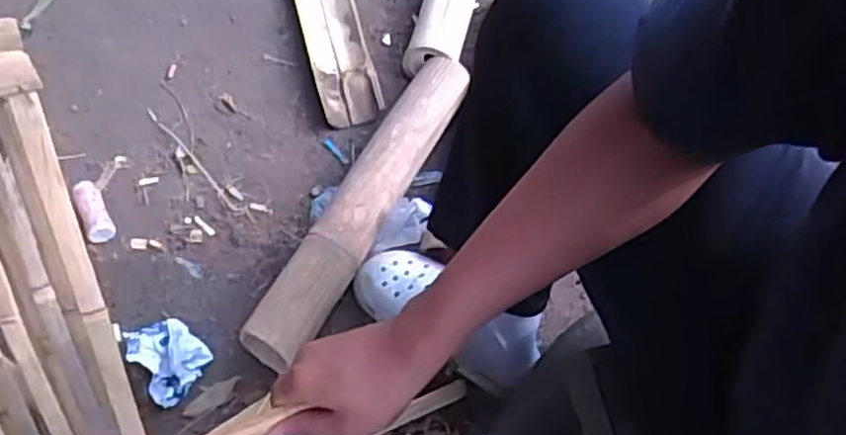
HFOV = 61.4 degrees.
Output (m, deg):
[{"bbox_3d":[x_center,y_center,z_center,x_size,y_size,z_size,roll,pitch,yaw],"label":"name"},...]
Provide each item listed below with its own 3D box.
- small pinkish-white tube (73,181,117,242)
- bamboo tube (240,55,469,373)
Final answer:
[{"bbox_3d":[-0.463,-0.011,1.003,0.035,0.030,0.103,-23,61,-14],"label":"small pinkish-white tube"},{"bbox_3d":[-0.073,-0.029,1.005,0.081,0.088,0.531,23,60,14],"label":"bamboo tube"}]

